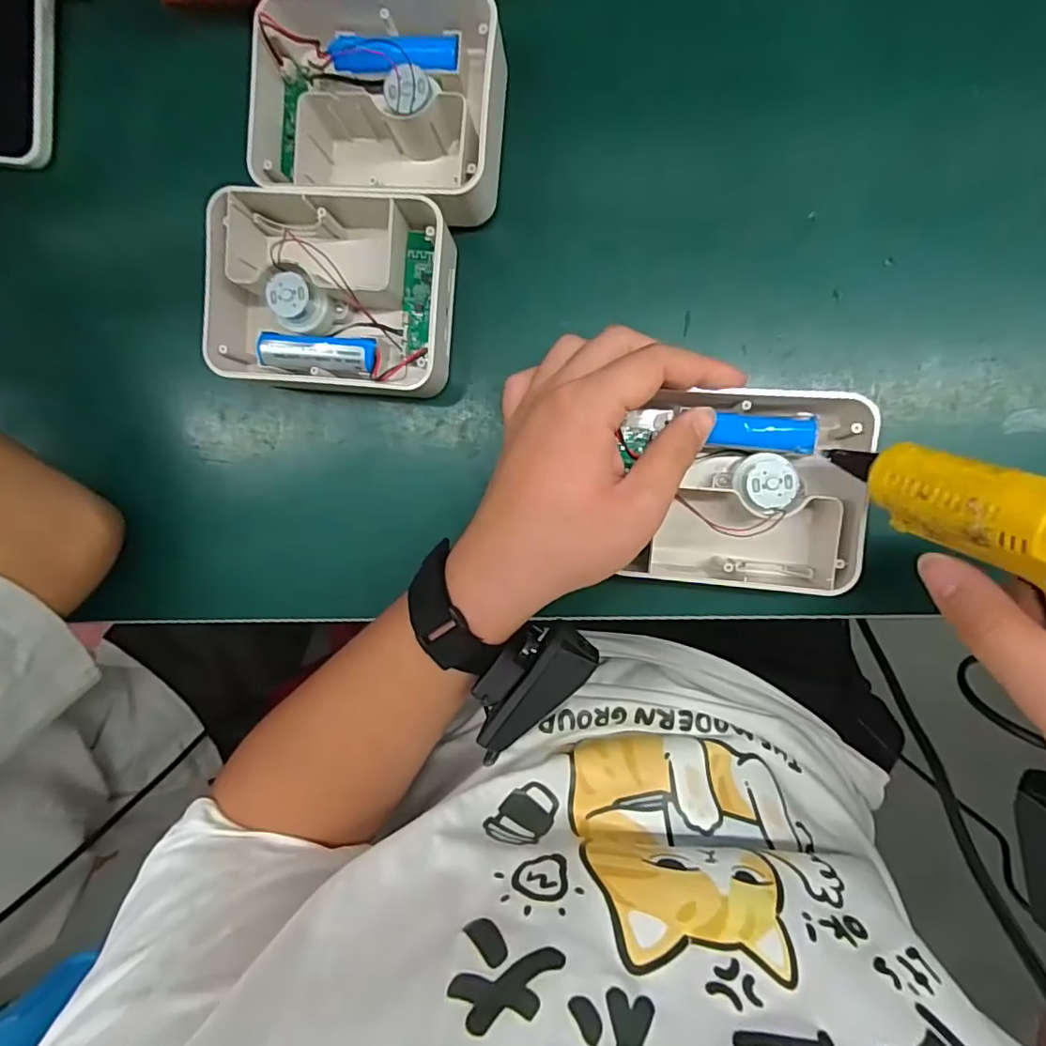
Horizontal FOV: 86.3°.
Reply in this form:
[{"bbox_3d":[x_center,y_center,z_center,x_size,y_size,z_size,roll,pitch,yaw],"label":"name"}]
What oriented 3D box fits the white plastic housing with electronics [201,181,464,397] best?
[{"bbox_3d":[-0.104,-0.128,0.312,0.130,0.045,0.109,6,96,6],"label":"white plastic housing with electronics"}]

